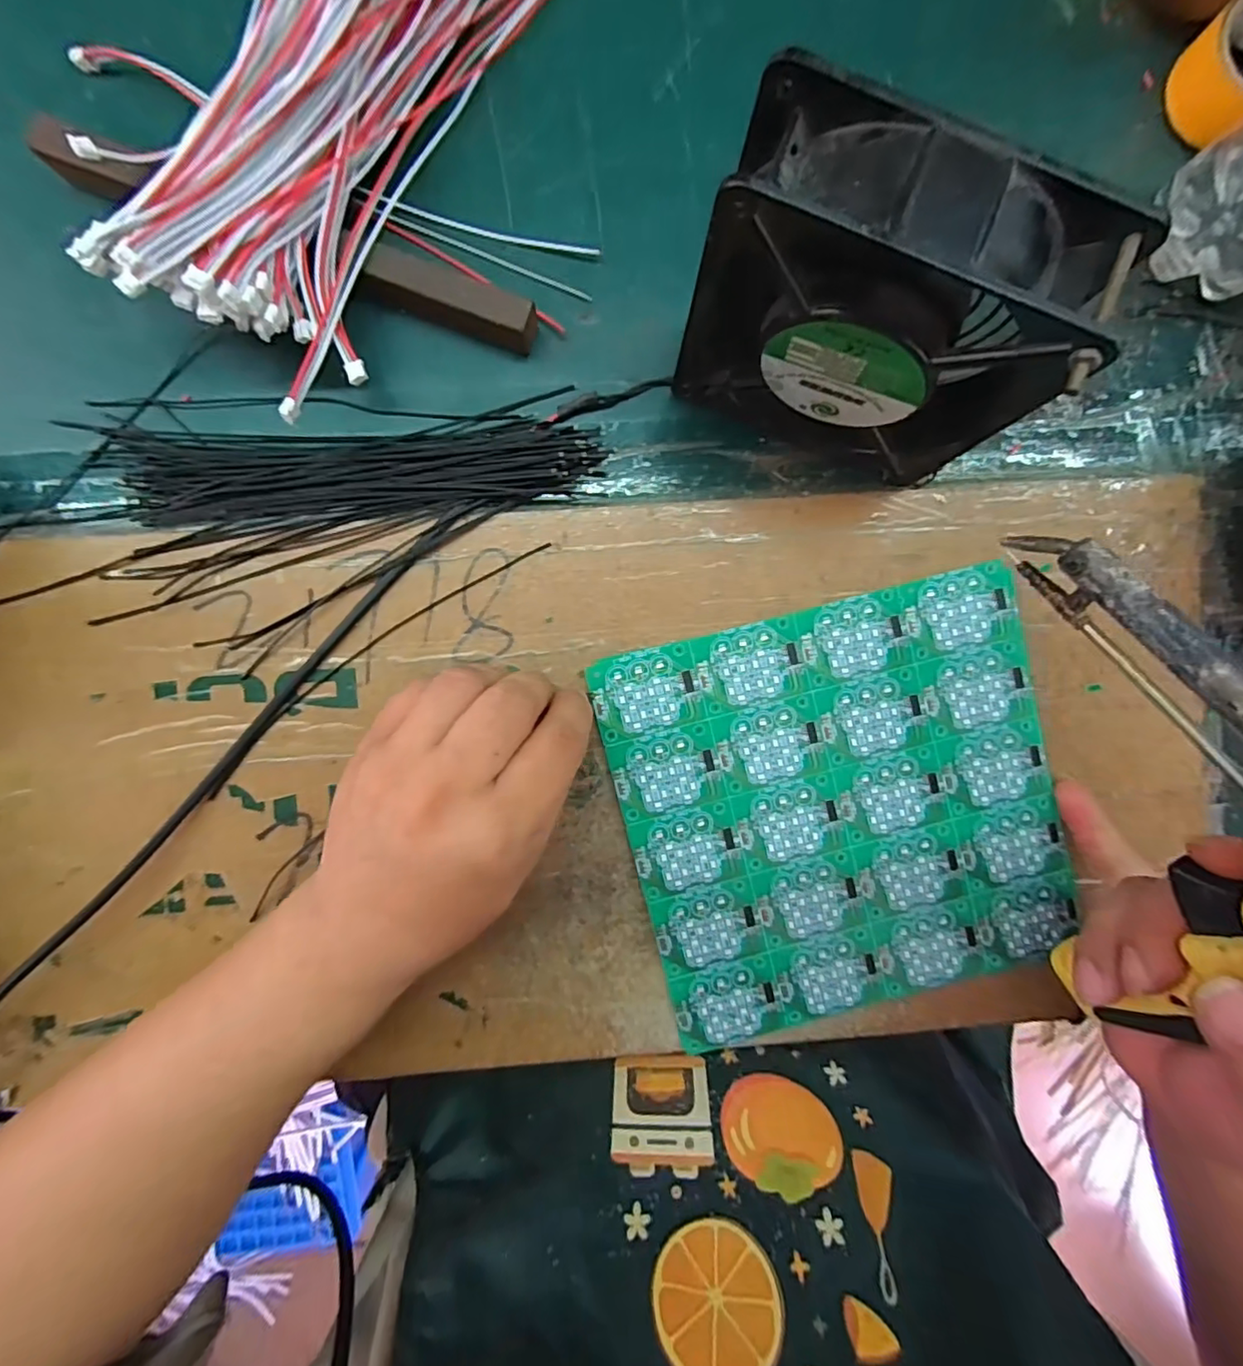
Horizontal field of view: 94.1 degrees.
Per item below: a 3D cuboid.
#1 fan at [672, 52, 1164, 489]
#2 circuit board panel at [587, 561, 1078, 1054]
[{"bbox_3d":[0.087,-0.127,0.212,0.123,0.119,0.049,25,91,-2],"label":"fan"},{"bbox_3d":[0.103,0.059,0.271,0.195,0.004,0.189,-14,92,-1],"label":"circuit board panel"}]

